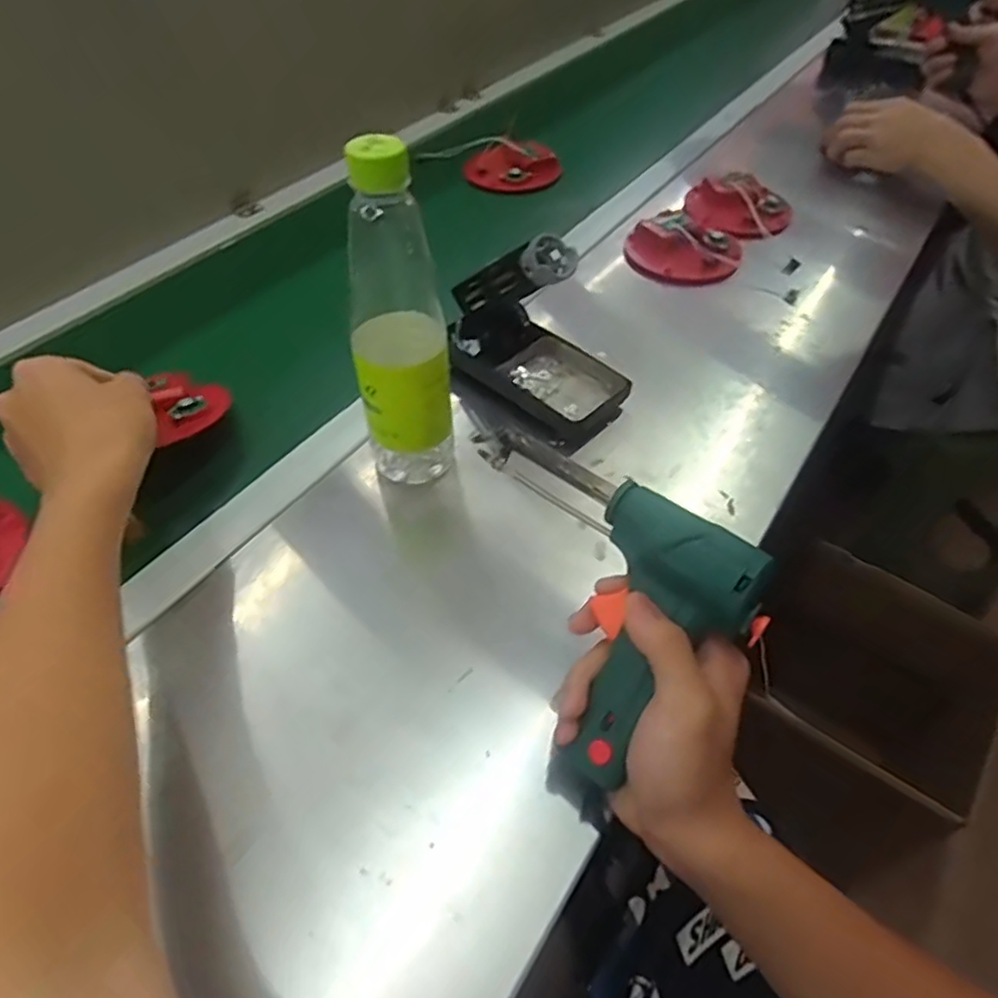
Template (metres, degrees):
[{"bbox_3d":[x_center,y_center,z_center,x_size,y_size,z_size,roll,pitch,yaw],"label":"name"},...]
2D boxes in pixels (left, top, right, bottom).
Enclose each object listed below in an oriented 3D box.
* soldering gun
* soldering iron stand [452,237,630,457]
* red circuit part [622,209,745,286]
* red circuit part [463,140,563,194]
[{"bbox_3d":[0.024,0.055,0.374,0.200,0.029,0.166,35,98,30],"label":"soldering gun"},{"bbox_3d":[0.030,-0.133,0.543,0.162,0.143,0.080,35,57,25],"label":"soldering iron stand"},{"bbox_3d":[0.200,-0.273,0.716,0.122,0.030,0.104,14,50,10],"label":"red circuit part"},{"bbox_3d":[0.017,-0.426,0.854,0.112,0.016,0.102,-3,56,5],"label":"red circuit part"}]

